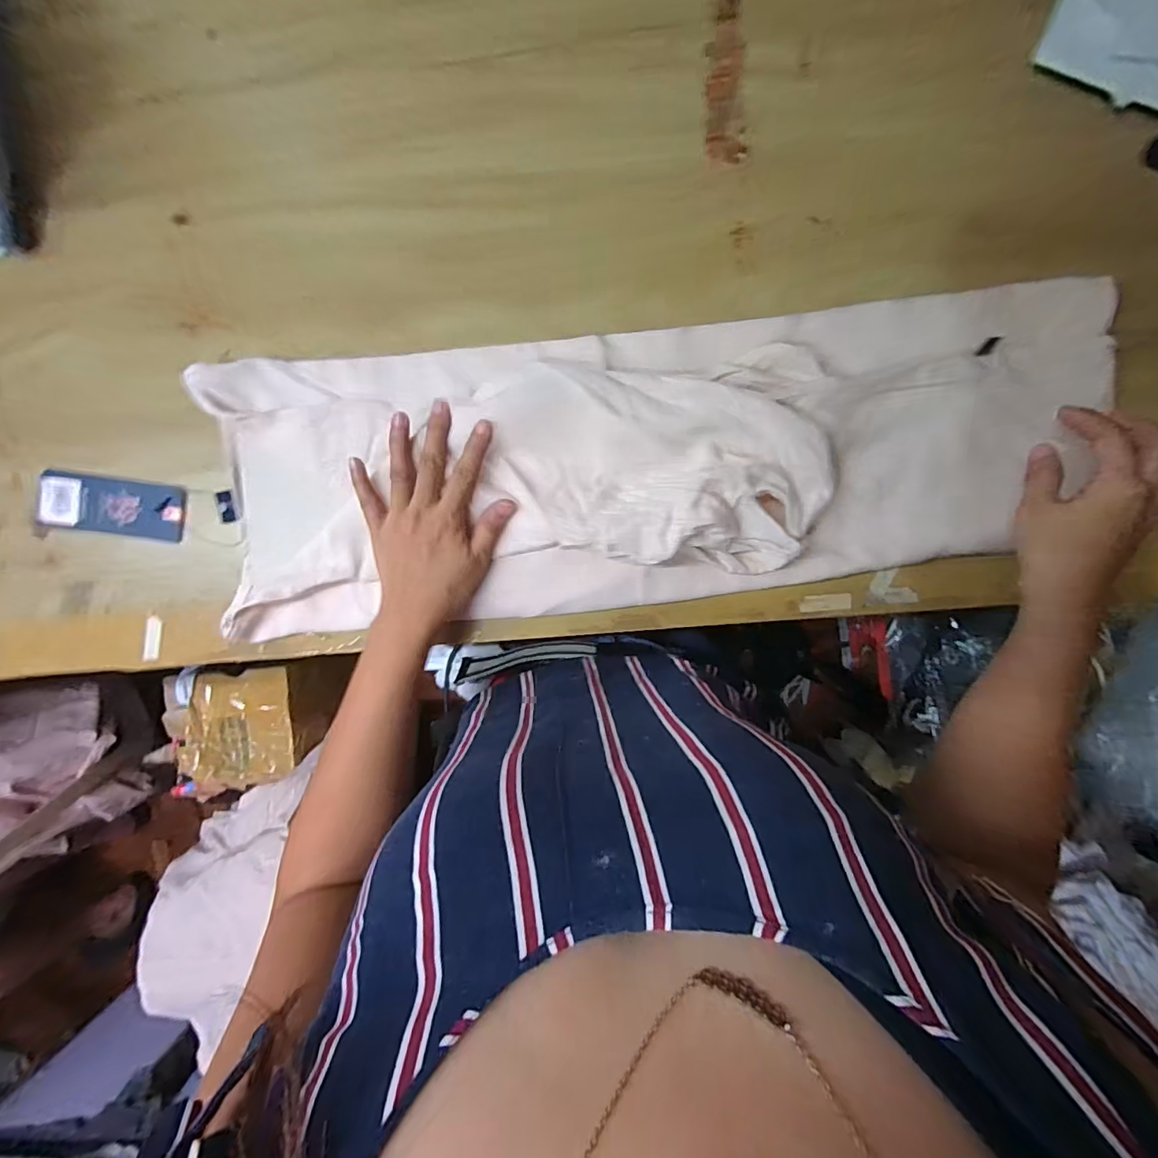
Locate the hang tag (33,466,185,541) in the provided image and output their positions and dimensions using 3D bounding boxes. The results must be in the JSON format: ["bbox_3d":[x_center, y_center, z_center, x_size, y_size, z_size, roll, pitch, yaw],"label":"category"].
[{"bbox_3d":[-0.374,-0.059,0.401,0.120,0.004,0.044,8,93,3],"label":"hang tag"}]

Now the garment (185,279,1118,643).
[{"bbox_3d":[0.045,-0.083,0.357,0.622,0.050,0.200,-6,93,3],"label":"garment"}]

